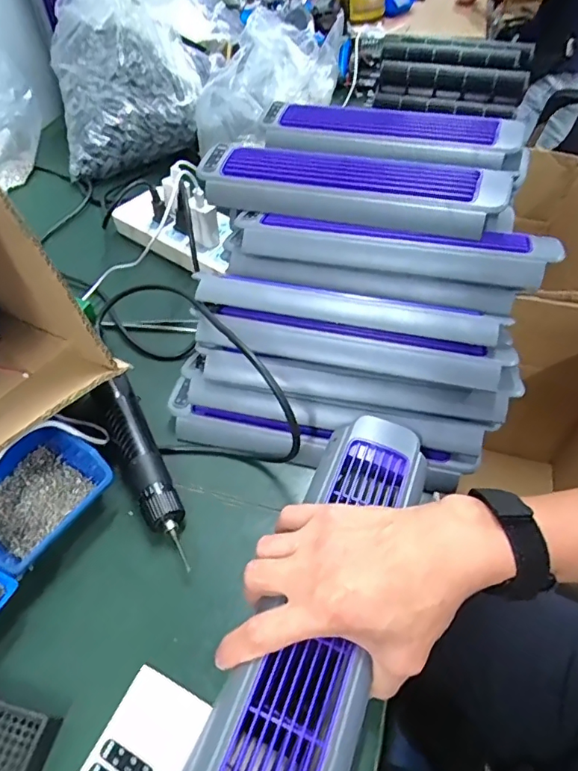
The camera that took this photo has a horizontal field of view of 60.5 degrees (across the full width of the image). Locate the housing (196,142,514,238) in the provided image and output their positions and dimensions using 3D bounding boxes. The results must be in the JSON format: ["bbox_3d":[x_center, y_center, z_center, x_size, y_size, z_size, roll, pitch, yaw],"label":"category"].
[{"bbox_3d":[0.053,-0.191,0.468,0.287,0.039,0.075,16,54,15],"label":"housing"}]

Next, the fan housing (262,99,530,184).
[{"bbox_3d":[0.108,-0.284,0.557,0.305,0.047,0.089,19,54,17],"label":"fan housing"}]

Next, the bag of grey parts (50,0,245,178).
[{"bbox_3d":[-0.252,-0.514,0.740,0.237,0.281,0.212,-17,53,-11],"label":"bag of grey parts"}]

